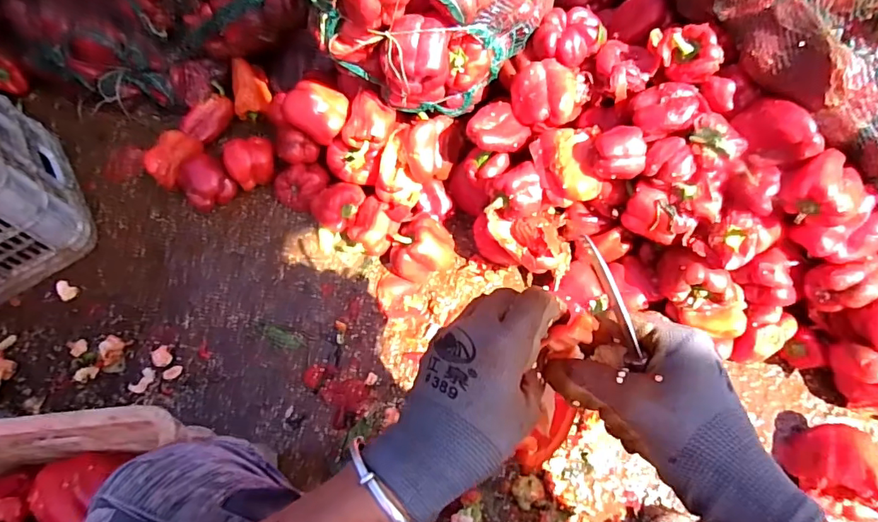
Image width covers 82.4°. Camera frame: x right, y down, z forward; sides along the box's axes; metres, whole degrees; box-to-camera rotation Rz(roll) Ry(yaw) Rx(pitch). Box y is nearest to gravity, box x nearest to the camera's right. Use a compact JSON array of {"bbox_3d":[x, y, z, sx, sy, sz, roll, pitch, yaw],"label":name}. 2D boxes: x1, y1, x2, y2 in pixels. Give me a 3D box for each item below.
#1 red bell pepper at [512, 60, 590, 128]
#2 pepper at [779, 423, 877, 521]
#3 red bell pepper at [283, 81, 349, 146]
[{"bbox_3d":[0.156,-0.240,0.728,0.108,0.069,0.091,20,68,14],"label":"red bell pepper"},{"bbox_3d":[0.503,0.264,0.636,0.080,0.078,0.110,2,64,4],"label":"pepper"},{"bbox_3d":[-0.203,-0.254,0.840,0.098,0.066,0.085,30,70,18],"label":"red bell pepper"}]

